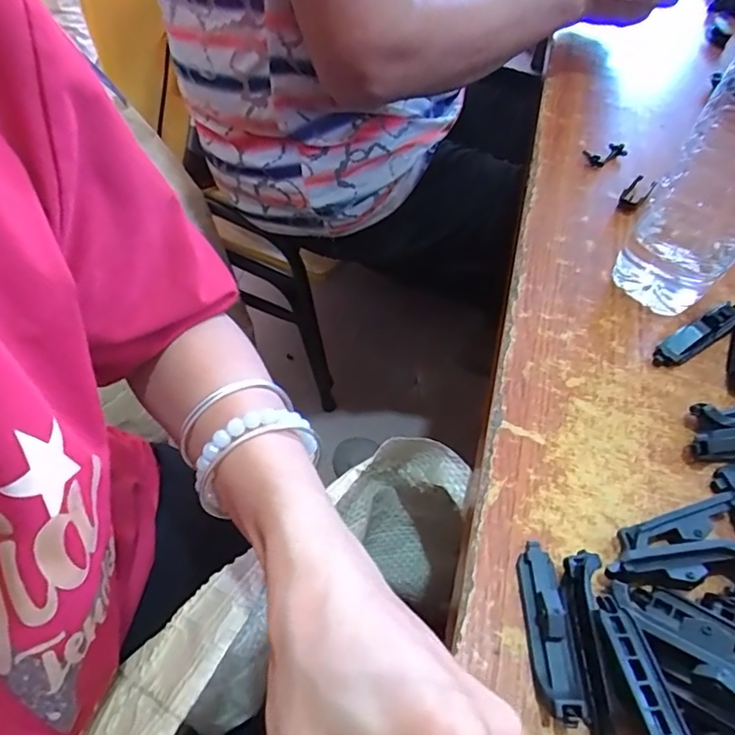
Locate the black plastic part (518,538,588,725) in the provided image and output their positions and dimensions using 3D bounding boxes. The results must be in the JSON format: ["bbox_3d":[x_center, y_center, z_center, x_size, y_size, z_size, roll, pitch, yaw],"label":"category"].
[{"bbox_3d":[0.083,0.120,0.248,0.018,0.016,0.074,1,54,-3],"label":"black plastic part"}]

